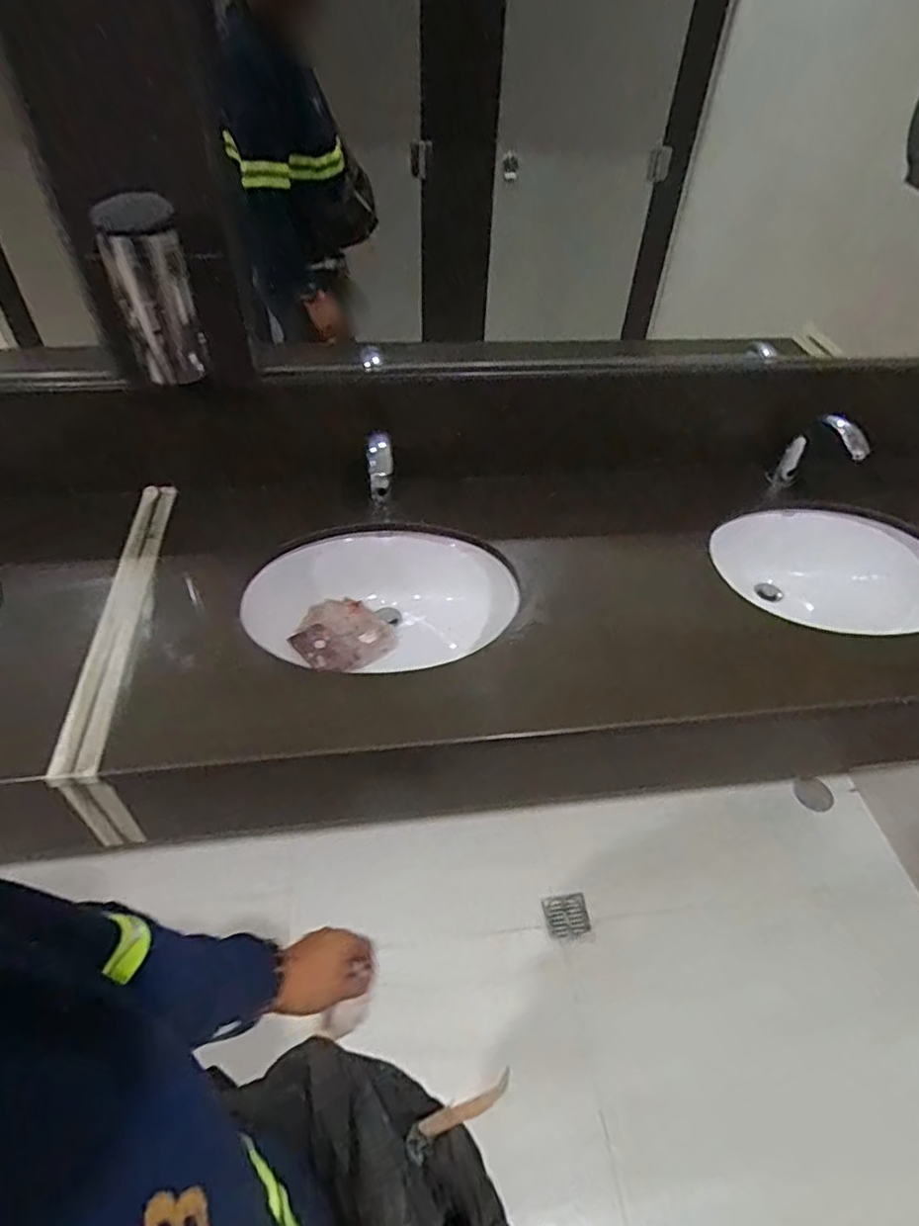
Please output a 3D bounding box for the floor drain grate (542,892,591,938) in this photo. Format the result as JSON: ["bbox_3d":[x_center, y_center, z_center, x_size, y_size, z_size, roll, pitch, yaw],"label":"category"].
[{"bbox_3d":[0.251,0.705,1.470,0.097,0.012,0.090,-6,48,-9],"label":"floor drain grate"}]

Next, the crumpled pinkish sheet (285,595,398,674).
[{"bbox_3d":[-0.219,0.043,1.173,0.169,0.032,0.162,-25,54,-24],"label":"crumpled pinkish sheet"}]

